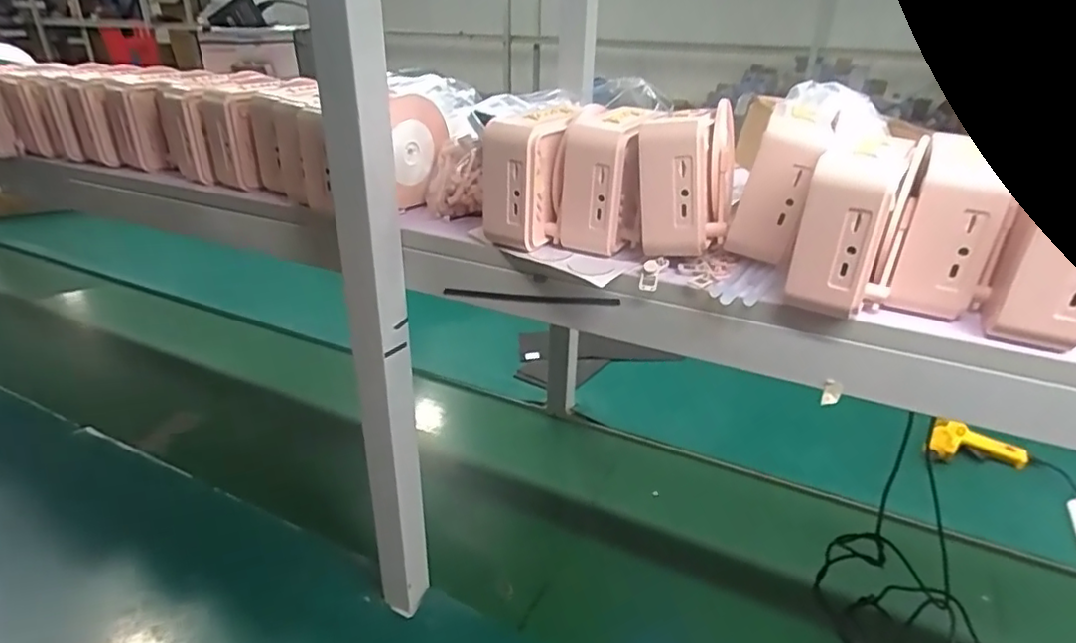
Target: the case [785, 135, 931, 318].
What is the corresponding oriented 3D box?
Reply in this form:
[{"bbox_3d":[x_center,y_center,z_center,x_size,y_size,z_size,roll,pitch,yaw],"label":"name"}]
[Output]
[{"bbox_3d":[0.200,-0.062,0.387,0.060,0.094,0.080,16,31,28],"label":"case"}]

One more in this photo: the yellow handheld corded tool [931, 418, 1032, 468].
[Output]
[{"bbox_3d":[0.691,0.201,0.950,0.131,0.027,0.089,16,31,28],"label":"yellow handheld corded tool"}]

